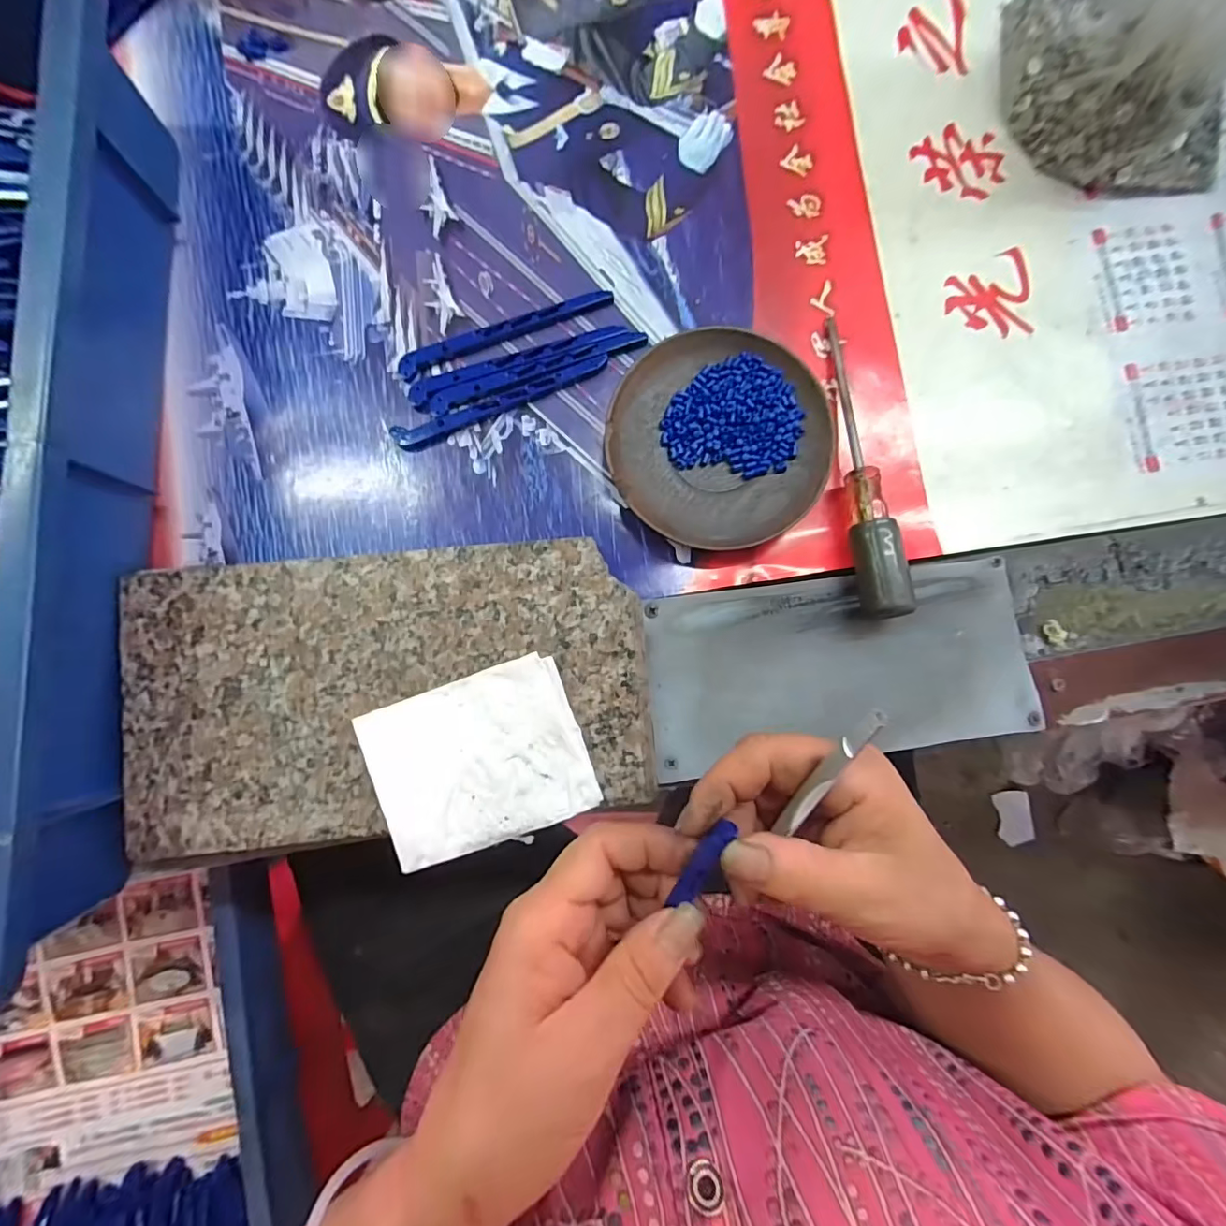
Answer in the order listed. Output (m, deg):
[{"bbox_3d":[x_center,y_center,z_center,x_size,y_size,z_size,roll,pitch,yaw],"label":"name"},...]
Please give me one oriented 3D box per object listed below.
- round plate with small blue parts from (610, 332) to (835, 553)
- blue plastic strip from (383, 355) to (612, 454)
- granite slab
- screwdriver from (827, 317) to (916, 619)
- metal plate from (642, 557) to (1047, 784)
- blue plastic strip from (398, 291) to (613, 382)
[{"bbox_3d":[0.055,-0.091,0.274,0.110,0.014,0.112,0,87,-2],"label":"round plate with small blue parts"},{"bbox_3d":[-0.060,-0.113,0.283,0.120,0.007,0.013,-20,88,-3],"label":"blue plastic strip"},{"bbox_3d":[-0.105,0.037,0.249,0.241,0.014,0.130,-6,87,-2],"label":"granite slab"},{"bbox_3d":[0.127,-0.078,0.270,0.020,0.028,0.161,-6,87,-2],"label":"screwdriver"},{"bbox_3d":[0.117,0.027,0.272,0.196,0.007,0.090,-7,85,-1],"label":"metal plate"},{"bbox_3d":[-0.058,-0.154,0.284,0.119,0.010,0.013,-24,88,-3],"label":"blue plastic strip"}]

